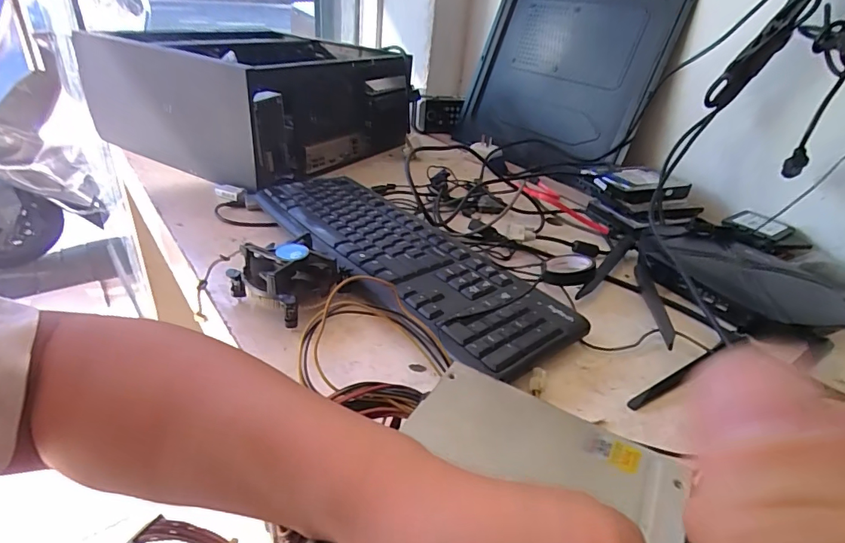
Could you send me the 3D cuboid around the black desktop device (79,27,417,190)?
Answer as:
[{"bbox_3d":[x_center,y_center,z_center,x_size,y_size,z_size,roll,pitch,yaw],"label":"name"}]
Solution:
[{"bbox_3d":[-0.272,-0.304,0.782,0.363,0.154,0.387,23,36,24],"label":"black desktop device"}]

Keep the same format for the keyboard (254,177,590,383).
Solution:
[{"bbox_3d":[-0.028,-0.017,0.523,0.146,0.035,0.409,-27,45,-36],"label":"keyboard"}]

